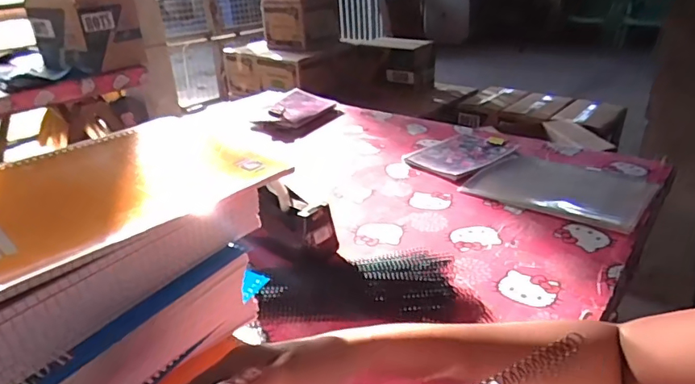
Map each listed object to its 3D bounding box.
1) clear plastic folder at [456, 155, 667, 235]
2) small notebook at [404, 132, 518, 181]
[{"bbox_3d":[0.420,-0.015,0.988,0.322,0.011,0.256,16,32,30],"label":"clear plastic folder"},{"bbox_3d":[0.257,-0.089,1.142,0.250,0.017,0.166,-23,34,-36],"label":"small notebook"}]

